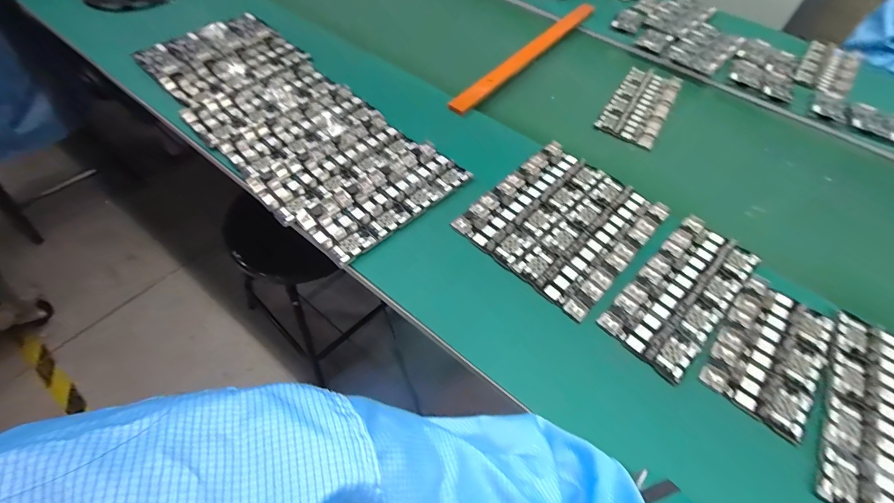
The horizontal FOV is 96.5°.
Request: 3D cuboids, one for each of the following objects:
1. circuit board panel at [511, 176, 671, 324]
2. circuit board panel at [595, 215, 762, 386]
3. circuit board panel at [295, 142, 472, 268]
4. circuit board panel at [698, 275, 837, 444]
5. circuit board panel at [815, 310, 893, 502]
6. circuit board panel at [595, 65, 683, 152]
[{"bbox_3d":[0.190,-0.016,0.509,0.099,0.004,0.218,39,62,22],"label":"circuit board panel"},{"bbox_3d":[0.282,0.043,0.474,0.223,0.005,0.096,-38,65,-25],"label":"circuit board panel"},{"bbox_3d":[-0.079,-0.074,0.535,0.219,0.007,0.099,-37,65,-25],"label":"circuit board panel"},{"bbox_3d":[0.353,0.107,0.436,0.096,0.006,0.163,37,61,20],"label":"circuit board panel"},{"bbox_3d":[0.436,0.167,0.396,0.098,0.008,0.222,30,59,16],"label":"circuit board panel"},{"bbox_3d":[0.344,-0.263,0.709,0.095,0.011,0.214,28,58,15],"label":"circuit board panel"}]

